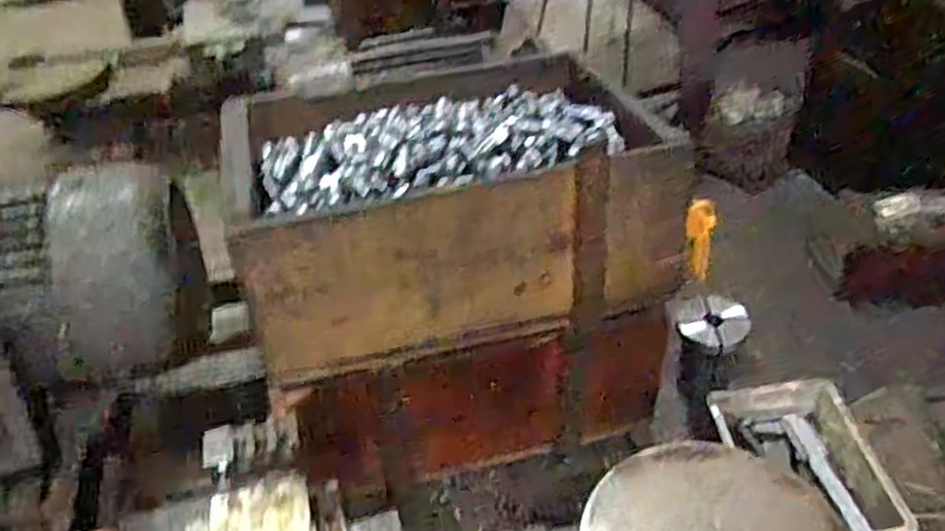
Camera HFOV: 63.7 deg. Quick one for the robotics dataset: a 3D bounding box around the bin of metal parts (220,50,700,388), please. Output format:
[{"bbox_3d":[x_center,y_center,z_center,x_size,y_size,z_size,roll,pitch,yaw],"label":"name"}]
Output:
[{"bbox_3d":[-0.025,-0.057,0.650,0.339,0.143,0.215,-11,39,-12],"label":"bin of metal parts"}]

